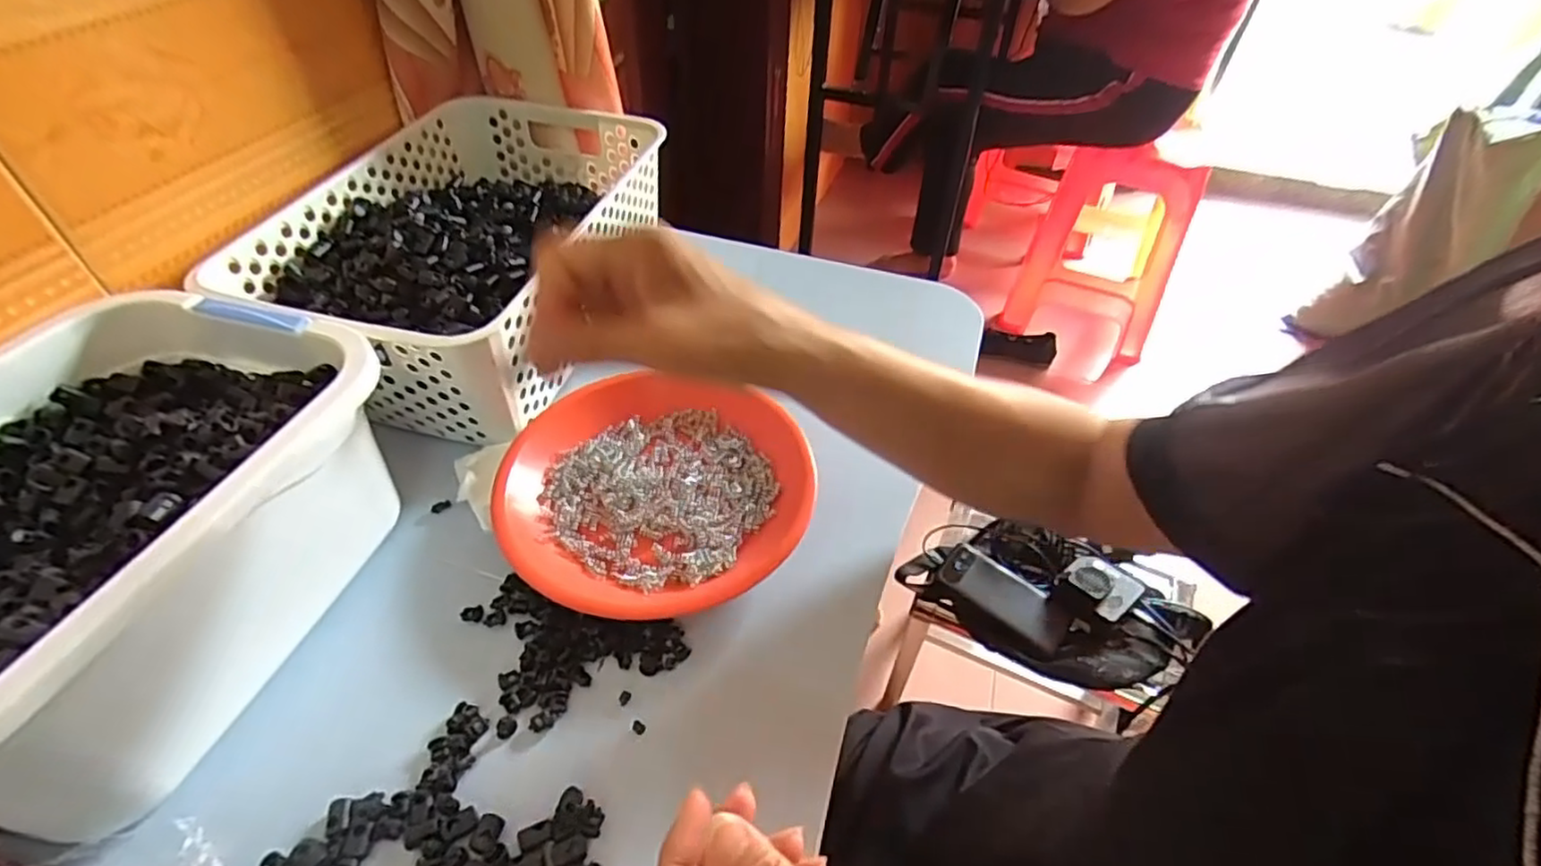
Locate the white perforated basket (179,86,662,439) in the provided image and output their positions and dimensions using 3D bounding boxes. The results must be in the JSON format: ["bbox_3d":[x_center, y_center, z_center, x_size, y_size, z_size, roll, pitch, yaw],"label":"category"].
[{"bbox_3d":[-0.224,-0.145,0.525,0.208,0.100,0.303,14,47,10],"label":"white perforated basket"}]

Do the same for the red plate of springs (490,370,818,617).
[{"bbox_3d":[-0.076,0.025,0.444,0.193,0.028,0.201,2,46,-2],"label":"red plate of springs"}]

